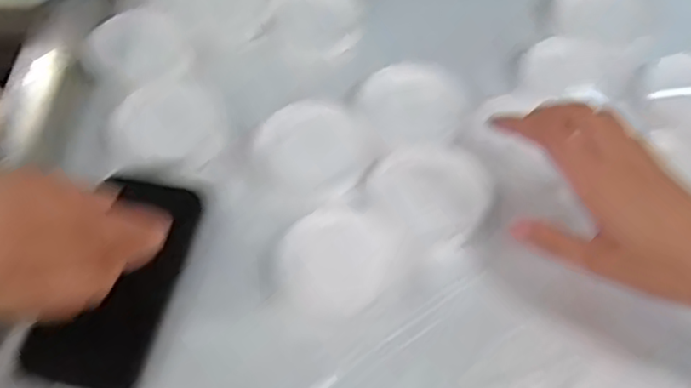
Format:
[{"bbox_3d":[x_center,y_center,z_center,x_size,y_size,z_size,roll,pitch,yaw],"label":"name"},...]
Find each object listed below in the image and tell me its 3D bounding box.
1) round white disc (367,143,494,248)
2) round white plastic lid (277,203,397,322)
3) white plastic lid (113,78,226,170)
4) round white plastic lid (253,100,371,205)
[{"bbox_3d":[0.059,-0.002,0.460,0.077,0.004,0.079,0,56,0],"label":"round white disc"},{"bbox_3d":[-0.007,0.042,0.430,0.074,0.004,0.071,0,56,0],"label":"round white plastic lid"},{"bbox_3d":[-0.128,-0.053,0.499,0.077,0.010,0.085,-1,56,-1],"label":"white plastic lid"},{"bbox_3d":[-0.023,-0.031,0.474,0.079,0.006,0.074,0,56,0],"label":"round white plastic lid"}]

